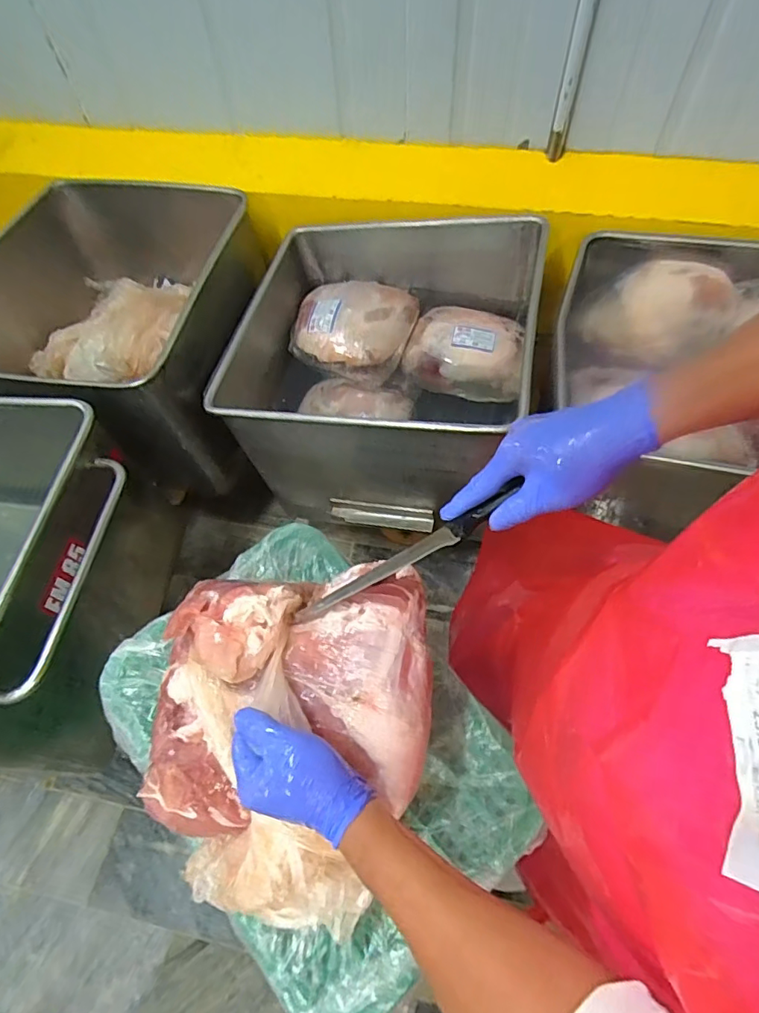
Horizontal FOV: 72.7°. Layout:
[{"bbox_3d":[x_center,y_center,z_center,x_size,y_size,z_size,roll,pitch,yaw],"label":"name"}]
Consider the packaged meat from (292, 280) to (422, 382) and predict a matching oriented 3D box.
[{"bbox_3d":[-0.070,-0.481,1.360,0.314,0.127,0.278,8,60,7],"label":"packaged meat"}]

